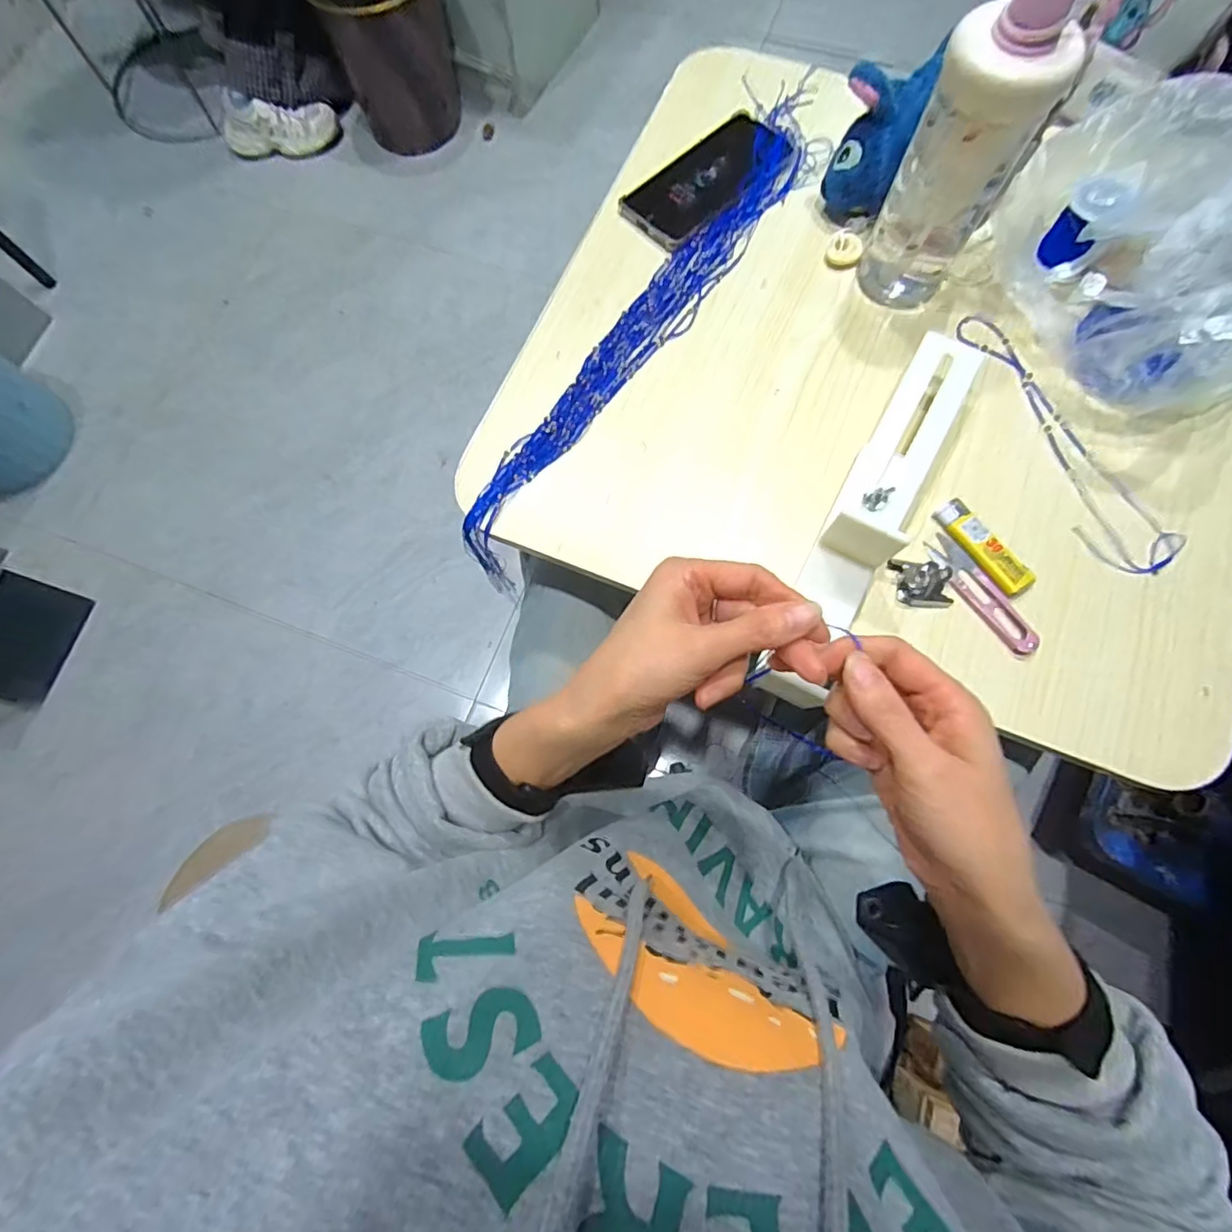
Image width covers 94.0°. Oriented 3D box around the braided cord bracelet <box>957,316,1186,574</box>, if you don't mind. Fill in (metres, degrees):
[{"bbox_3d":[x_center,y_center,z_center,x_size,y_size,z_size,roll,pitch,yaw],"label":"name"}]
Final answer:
[{"bbox_3d":[0.343,-0.141,0.451,0.060,0.009,0.248,-26,75,-6],"label":"braided cord bracelet"}]

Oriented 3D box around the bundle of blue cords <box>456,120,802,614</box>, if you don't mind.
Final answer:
[{"bbox_3d":[0.037,-0.258,0.509,0.069,0.035,0.530,31,77,9],"label":"bundle of blue cords"}]

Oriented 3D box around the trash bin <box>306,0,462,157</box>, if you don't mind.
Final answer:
[{"bbox_3d":[-0.443,-1.132,1.126,0.238,0.242,0.241,0,76,0],"label":"trash bin"}]

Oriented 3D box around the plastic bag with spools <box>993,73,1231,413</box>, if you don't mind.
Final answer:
[{"bbox_3d":[0.399,-0.267,0.418,0.153,0.133,0.205,-16,75,-3],"label":"plastic bag with spools"}]

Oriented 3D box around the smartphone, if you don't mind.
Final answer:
[{"bbox_3d":[0.082,-0.404,0.531,0.161,0.012,0.073,-42,78,-10],"label":"smartphone"}]

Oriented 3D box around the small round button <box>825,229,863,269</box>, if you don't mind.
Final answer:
[{"bbox_3d":[0.202,-0.324,0.506,0.030,0.012,0.030,0,74,1],"label":"small round button"}]

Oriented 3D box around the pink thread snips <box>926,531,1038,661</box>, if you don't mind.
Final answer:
[{"bbox_3d":[0.266,-0.016,0.418,0.026,0.008,0.102,-33,76,-8],"label":"pink thread snips"}]

